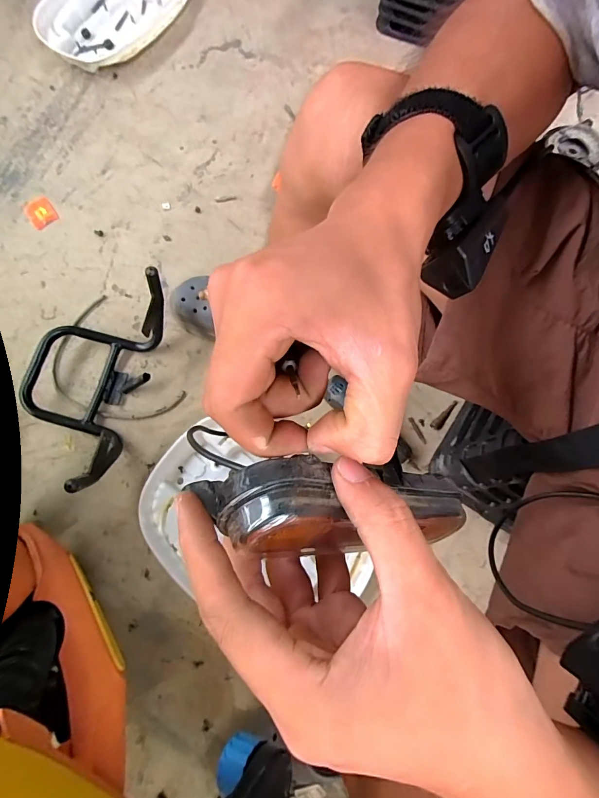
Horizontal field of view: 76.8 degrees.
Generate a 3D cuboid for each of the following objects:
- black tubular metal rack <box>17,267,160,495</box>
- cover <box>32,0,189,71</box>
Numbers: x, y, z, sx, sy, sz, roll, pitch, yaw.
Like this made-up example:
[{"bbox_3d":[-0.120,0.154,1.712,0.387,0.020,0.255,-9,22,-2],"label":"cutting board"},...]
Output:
[{"bbox_3d":[-0.356,-0.042,0.614,0.208,0.144,0.325,13,76,3],"label":"black tubular metal rack"},{"bbox_3d":[-0.442,-0.938,0.896,0.262,0.065,0.363,29,78,7],"label":"cover"}]

